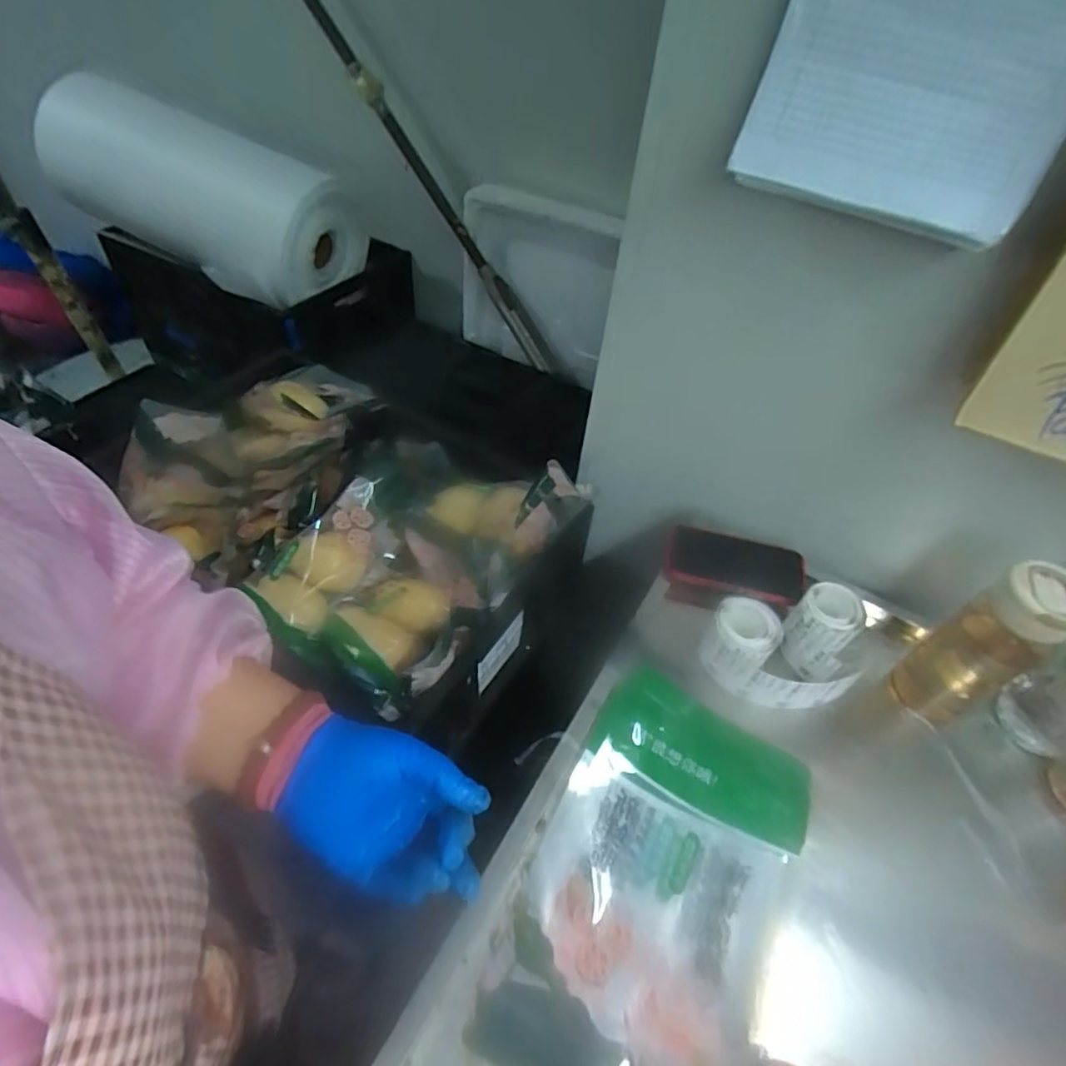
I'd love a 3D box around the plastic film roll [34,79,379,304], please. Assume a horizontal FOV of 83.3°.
[{"bbox_3d":[-0.667,-0.694,1.224,0.607,0.253,0.202,19,48,-7],"label":"plastic film roll"}]

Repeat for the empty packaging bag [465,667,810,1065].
[{"bbox_3d":[0.110,0.303,0.520,0.204,0.033,0.332,23,51,14],"label":"empty packaging bag"}]

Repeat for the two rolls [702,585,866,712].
[{"bbox_3d":[0.276,0.126,0.654,0.176,0.072,0.109,-4,49,-9],"label":"two rolls"}]

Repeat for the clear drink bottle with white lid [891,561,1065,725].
[{"bbox_3d":[0.447,0.115,0.600,0.059,0.209,0.078,-34,60,-30],"label":"clear drink bottle with white lid"}]

